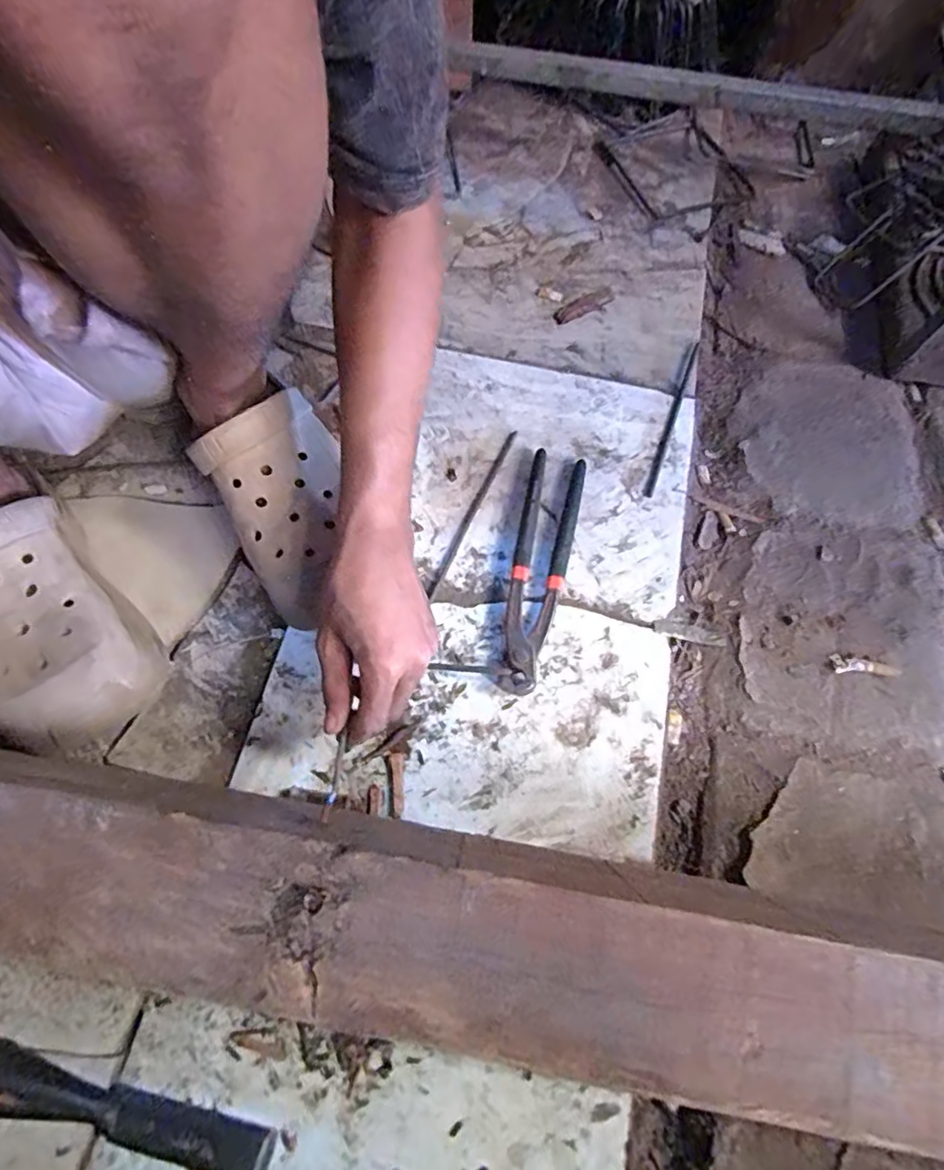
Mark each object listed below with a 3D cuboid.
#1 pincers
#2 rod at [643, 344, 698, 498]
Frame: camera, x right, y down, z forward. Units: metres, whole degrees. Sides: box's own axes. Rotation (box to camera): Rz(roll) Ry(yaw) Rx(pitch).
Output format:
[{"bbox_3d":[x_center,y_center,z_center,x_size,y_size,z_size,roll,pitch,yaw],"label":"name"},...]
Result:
[{"bbox_3d":[0.059,-0.016,0.479,0.050,0.021,0.217,11,67,3],"label":"pincers"},{"bbox_3d":[0.197,-0.167,0.557,0.009,0.004,0.200,21,67,7],"label":"rod"}]

